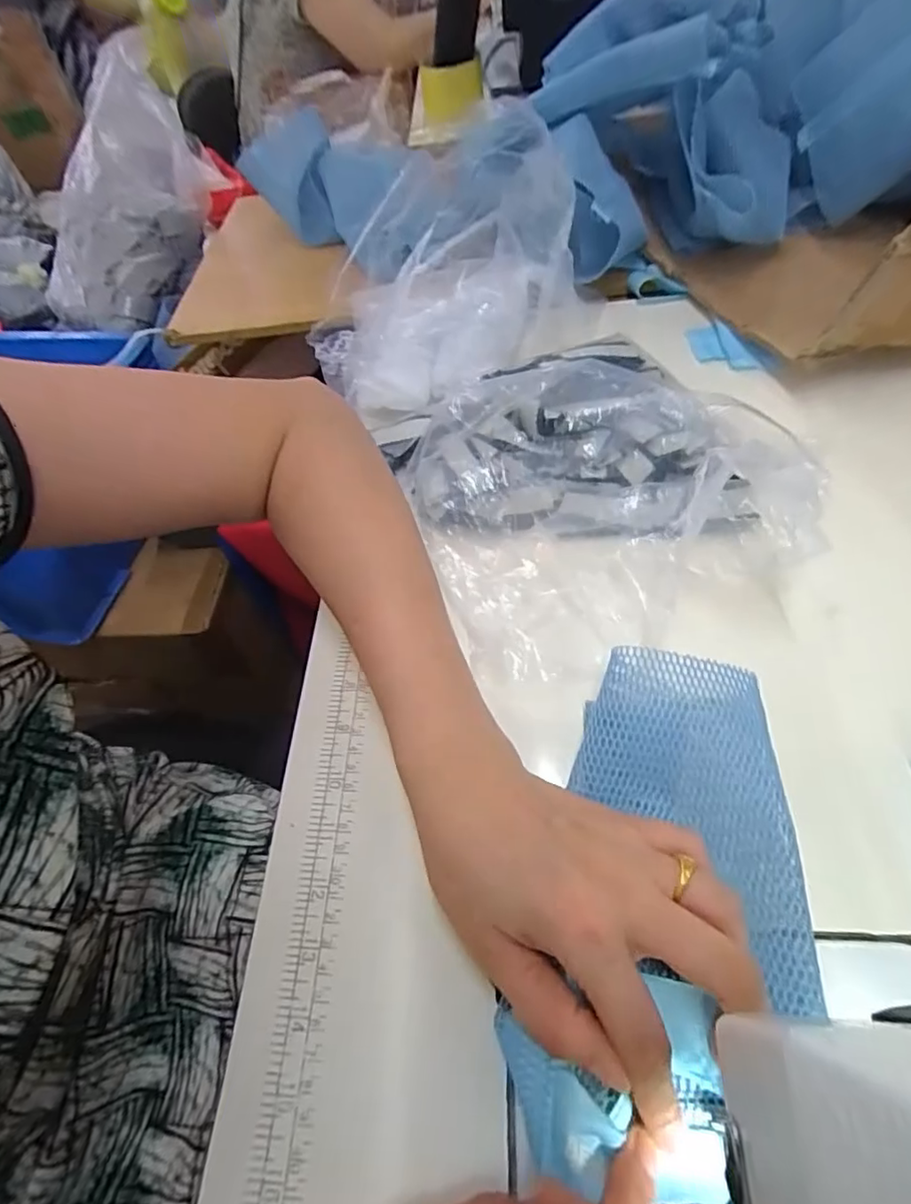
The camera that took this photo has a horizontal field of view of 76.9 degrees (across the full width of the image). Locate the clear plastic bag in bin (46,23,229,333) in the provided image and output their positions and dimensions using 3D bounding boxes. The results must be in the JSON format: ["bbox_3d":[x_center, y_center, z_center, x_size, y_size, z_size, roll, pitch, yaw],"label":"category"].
[{"bbox_3d":[-0.441,-0.545,0.782,0.210,0.124,0.373,6,85,4],"label":"clear plastic bag in bin"}]

